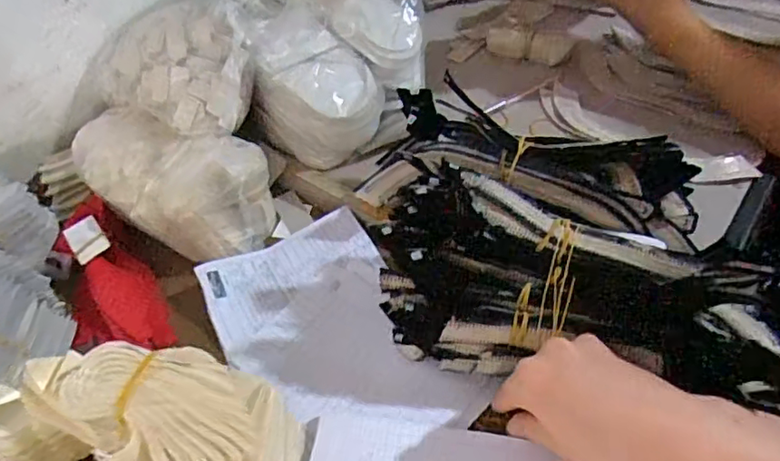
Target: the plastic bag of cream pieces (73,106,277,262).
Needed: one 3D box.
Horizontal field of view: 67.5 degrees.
[{"bbox_3d":[-0.206,-0.047,0.543,0.189,0.075,0.118,27,55,26],"label":"plastic bag of cream pieces"}]

